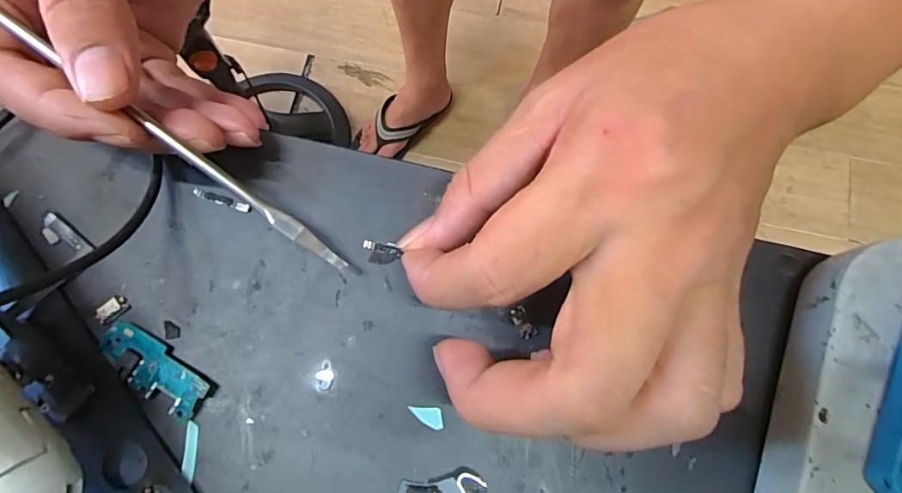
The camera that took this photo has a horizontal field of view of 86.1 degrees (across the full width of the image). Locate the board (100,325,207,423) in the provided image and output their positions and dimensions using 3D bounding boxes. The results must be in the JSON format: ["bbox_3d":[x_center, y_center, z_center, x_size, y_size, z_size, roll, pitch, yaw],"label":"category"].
[{"bbox_3d":[-0.107,0.043,0.172,0.044,0.004,0.016,37,78,9],"label":"board"}]

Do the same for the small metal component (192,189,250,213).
[{"bbox_3d":[-0.090,-0.018,0.189,0.024,0.004,0.004,16,76,4],"label":"small metal component"}]

